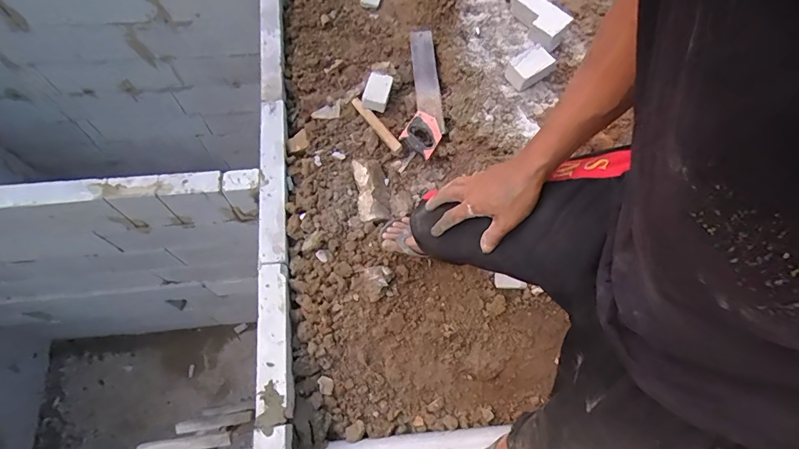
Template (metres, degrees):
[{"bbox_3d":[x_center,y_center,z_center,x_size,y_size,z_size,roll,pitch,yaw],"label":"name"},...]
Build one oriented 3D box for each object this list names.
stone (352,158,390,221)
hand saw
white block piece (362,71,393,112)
[{"bbox_3d":[-0.081,-0.109,1.179,0.087,0.065,0.192,-9,65,-8],"label":"stone"},{"bbox_3d":[0.085,-0.446,1.319,0.125,0.049,0.535,6,64,-1],"label":"hand saw"},{"bbox_3d":[-0.071,-0.423,1.319,0.079,0.052,0.133,14,64,3],"label":"white block piece"}]

